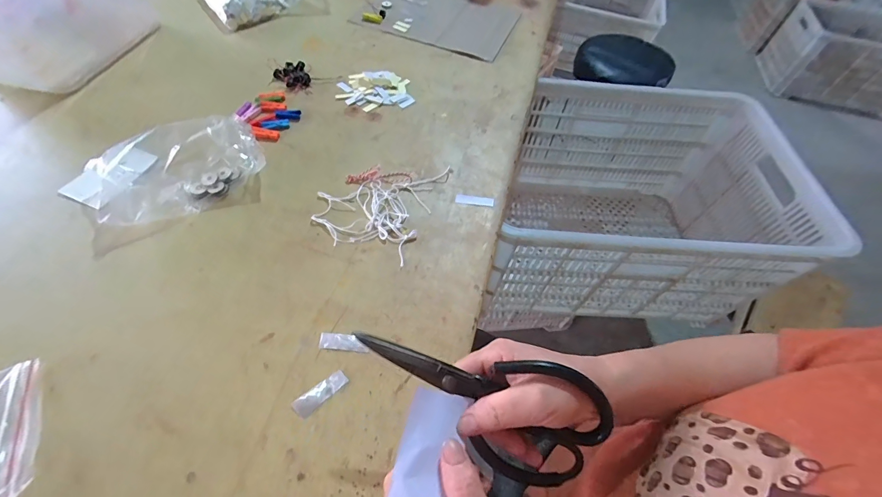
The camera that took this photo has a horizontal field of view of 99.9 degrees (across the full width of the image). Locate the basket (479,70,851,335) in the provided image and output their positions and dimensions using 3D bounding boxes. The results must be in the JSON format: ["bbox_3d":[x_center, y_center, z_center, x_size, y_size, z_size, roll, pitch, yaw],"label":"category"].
[{"bbox_3d":[0.399,-0.091,0.819,0.582,0.328,0.424,3,57,-3],"label":"basket"}]

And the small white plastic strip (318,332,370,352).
[{"bbox_3d":[-0.091,0.087,0.346,0.046,0.004,0.016,8,57,1],"label":"small white plastic strip"}]

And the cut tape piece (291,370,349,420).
[{"bbox_3d":[-0.104,0.124,0.321,0.047,0.004,0.017,-37,66,-24],"label":"cut tape piece"}]

